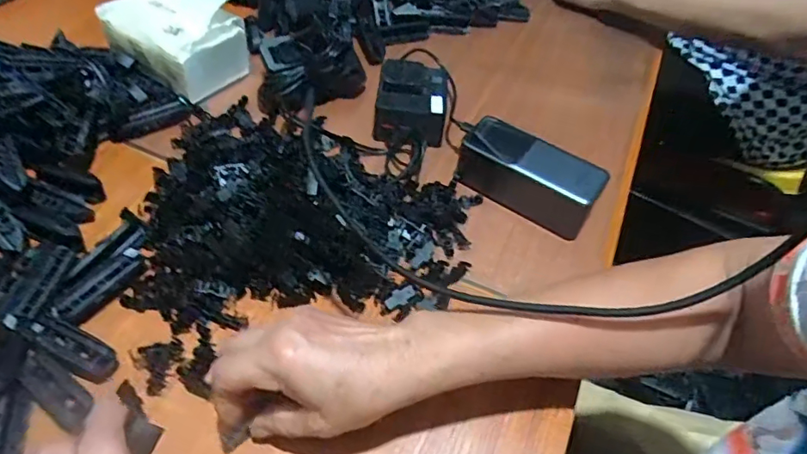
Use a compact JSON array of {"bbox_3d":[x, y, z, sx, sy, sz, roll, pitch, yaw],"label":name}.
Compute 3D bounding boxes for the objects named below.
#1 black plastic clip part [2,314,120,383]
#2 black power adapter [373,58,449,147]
[{"bbox_3d":[-0.245,0.081,0.368,0.092,0.006,0.025,23,52,14],"label":"black plastic clip part"},{"bbox_3d":[0.009,-0.129,0.530,0.069,0.057,0.074,8,50,1],"label":"black power adapter"}]

